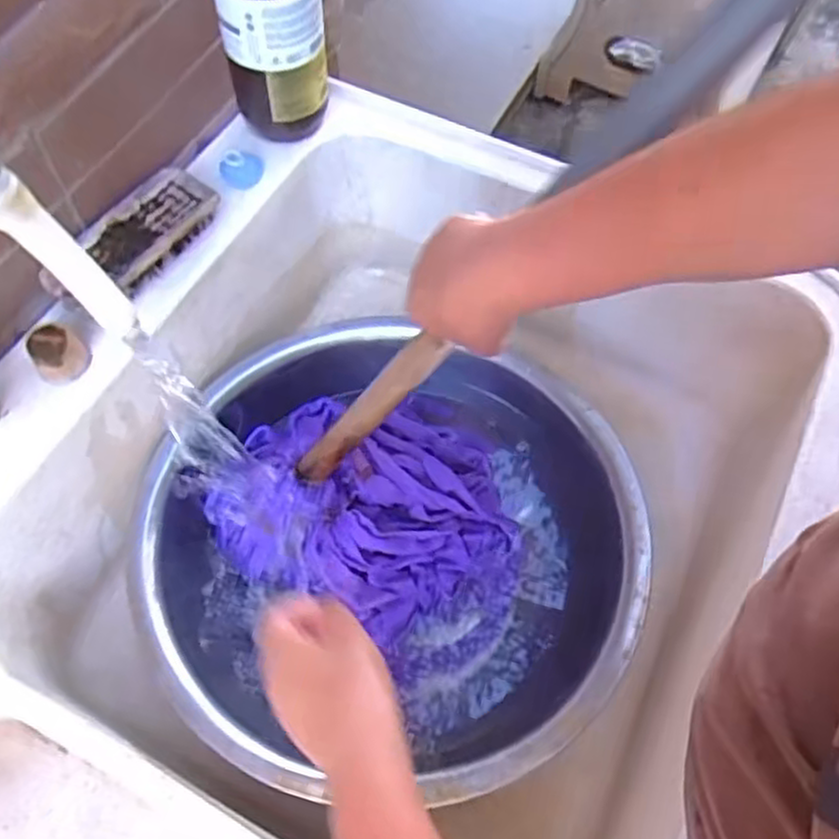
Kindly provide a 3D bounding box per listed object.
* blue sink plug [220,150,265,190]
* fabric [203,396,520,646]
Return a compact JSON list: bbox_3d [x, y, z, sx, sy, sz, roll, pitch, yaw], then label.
[{"bbox_3d":[-0.156,-0.219,0.650,0.036,0.019,0.034,1,63,-3],"label":"blue sink plug"},{"bbox_3d":[-0.035,0.059,0.665,0.237,0.101,0.217,24,64,8],"label":"fabric"}]

